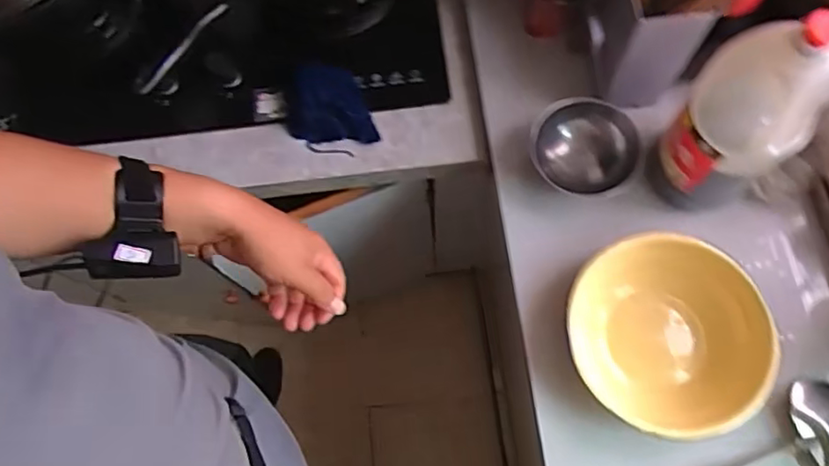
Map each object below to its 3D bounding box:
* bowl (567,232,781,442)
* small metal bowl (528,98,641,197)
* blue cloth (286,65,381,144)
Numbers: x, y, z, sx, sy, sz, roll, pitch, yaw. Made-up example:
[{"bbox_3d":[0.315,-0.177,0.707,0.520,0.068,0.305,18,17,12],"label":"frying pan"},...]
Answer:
[{"bbox_3d":[0.286,0.121,0.704,0.204,0.107,0.217,-1,71,2],"label":"bowl"},{"bbox_3d":[0.218,-0.111,0.755,0.127,0.062,0.115,36,76,13],"label":"small metal bowl"},{"bbox_3d":[-0.119,-0.182,0.856,0.128,0.058,0.101,0,71,2],"label":"blue cloth"}]

